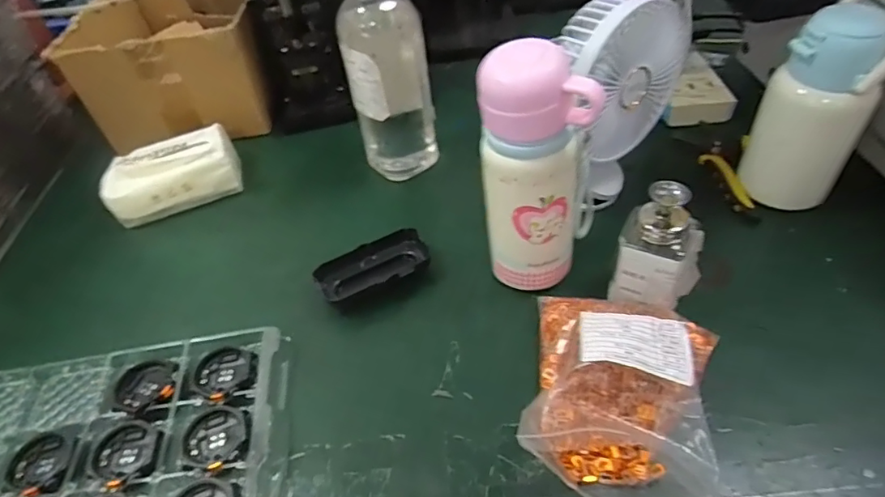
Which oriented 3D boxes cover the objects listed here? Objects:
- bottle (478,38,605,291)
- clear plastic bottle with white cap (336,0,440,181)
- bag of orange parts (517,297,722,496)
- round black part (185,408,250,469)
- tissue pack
[{"bbox_3d":[0.077,-0.053,0.434,0.087,0.210,0.057,-1,46,7],"label":"bottle"},{"bbox_3d":[-0.056,-0.177,0.572,0.086,0.237,0.067,-10,46,-2],"label":"clear plastic bottle with white cap"},{"bbox_3d":[0.130,0.105,0.392,0.138,0.049,0.177,9,48,16],"label":"bag of orange parts"},{"bbox_3d":[-0.174,0.147,0.419,0.050,0.011,0.043,16,51,22],"label":"round black part"},{"bbox_3d":[-0.320,-0.086,0.646,0.147,0.060,0.082,-22,48,-14],"label":"tissue pack"}]

